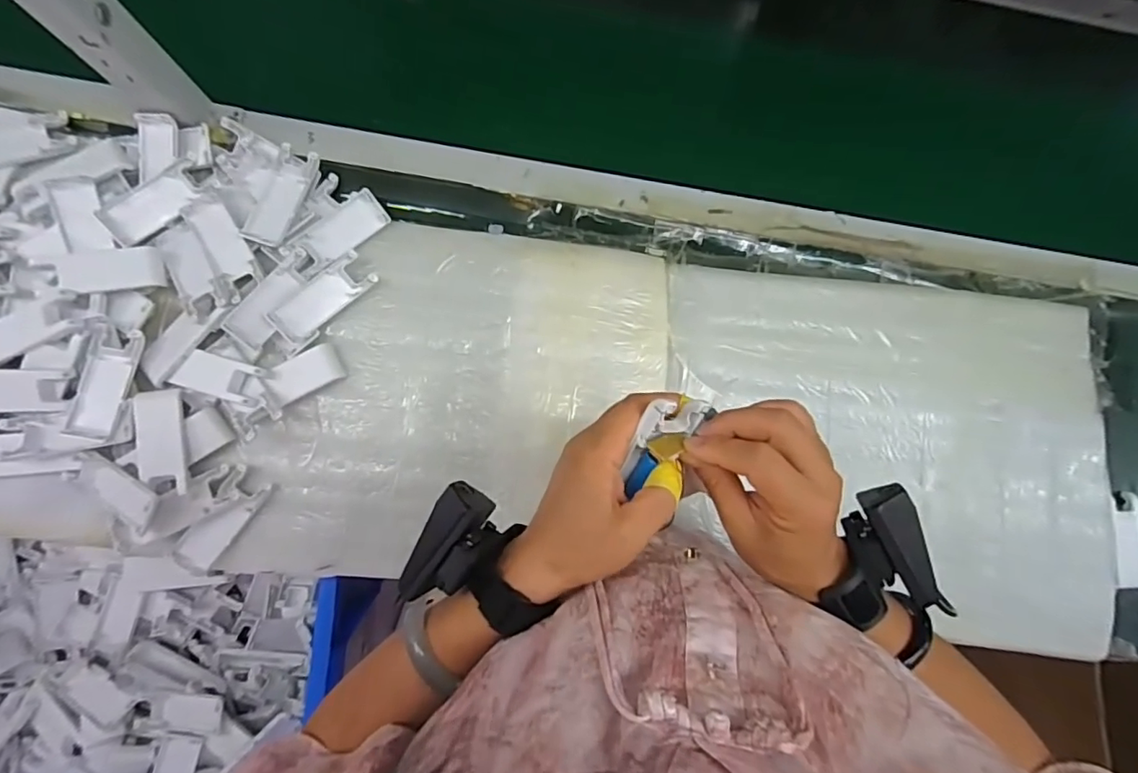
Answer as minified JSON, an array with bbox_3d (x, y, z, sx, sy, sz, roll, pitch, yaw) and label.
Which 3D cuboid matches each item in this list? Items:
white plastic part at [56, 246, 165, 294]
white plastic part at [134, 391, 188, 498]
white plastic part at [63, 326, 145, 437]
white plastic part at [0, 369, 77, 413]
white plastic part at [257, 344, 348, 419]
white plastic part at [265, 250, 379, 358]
[{"bbox_3d":[-0.427,-0.109,0.510,0.080,0.013,0.037,-10,88,-20],"label":"white plastic part"},{"bbox_3d":[-0.371,0.050,0.495,0.036,0.010,0.092,-4,87,-6],"label":"white plastic part"},{"bbox_3d":[-0.425,-0.004,0.495,0.043,0.013,0.099,12,86,-5],"label":"white plastic part"},{"bbox_3d":[-0.509,0.004,0.486,0.115,0.014,0.038,0,87,-5],"label":"white plastic part"},{"bbox_3d":[-0.260,-0.008,0.532,0.079,0.010,0.041,-38,91,-25],"label":"white plastic part"},{"bbox_3d":[-0.245,-0.085,0.544,0.108,0.019,0.044,-44,92,-6],"label":"white plastic part"}]

